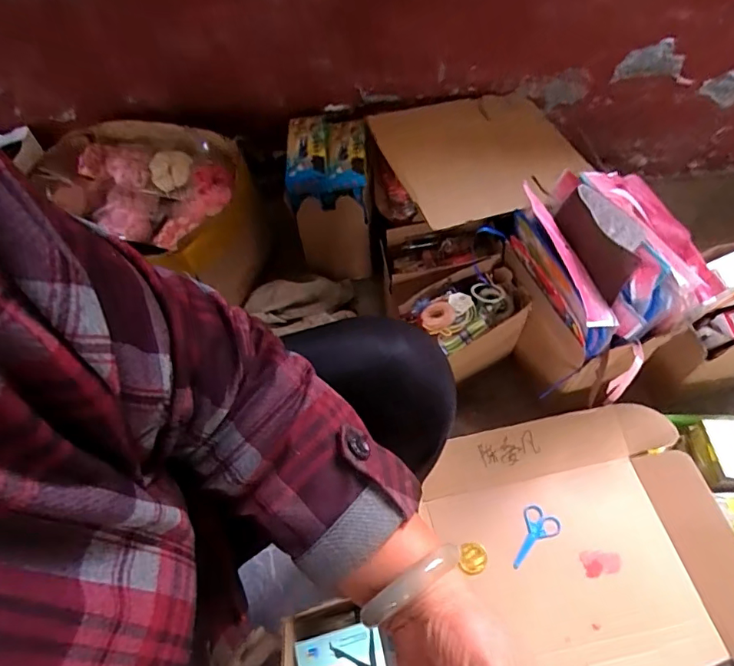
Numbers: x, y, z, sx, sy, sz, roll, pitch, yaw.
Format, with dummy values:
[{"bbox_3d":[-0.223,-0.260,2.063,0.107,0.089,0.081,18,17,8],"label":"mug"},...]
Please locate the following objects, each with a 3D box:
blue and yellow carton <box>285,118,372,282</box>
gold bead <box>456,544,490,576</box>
[{"bbox_3d":[-0.070,-0.255,0.954,0.144,0.224,0.193,-5,56,-1],"label":"blue and yellow carton"},{"bbox_3d":[0.142,0.302,0.649,0.039,0.007,0.038,15,58,12],"label":"gold bead"}]

